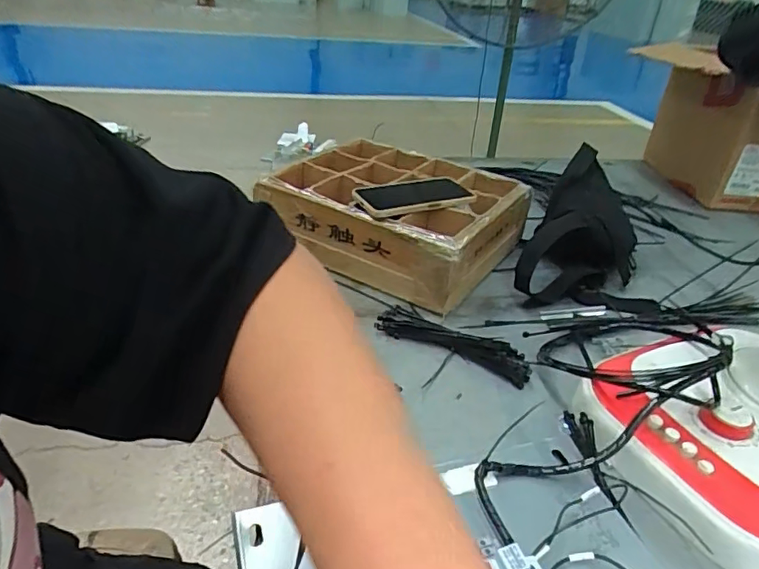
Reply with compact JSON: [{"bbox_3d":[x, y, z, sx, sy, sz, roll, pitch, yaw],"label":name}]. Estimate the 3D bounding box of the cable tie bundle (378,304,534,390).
[{"bbox_3d":[0.085,0.068,0.629,0.192,0.025,0.043,22,36,26],"label":"cable tie bundle"}]

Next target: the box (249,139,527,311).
[{"bbox_3d":[0.029,-0.115,0.833,0.327,0.108,0.288,21,35,25],"label":"box"}]

